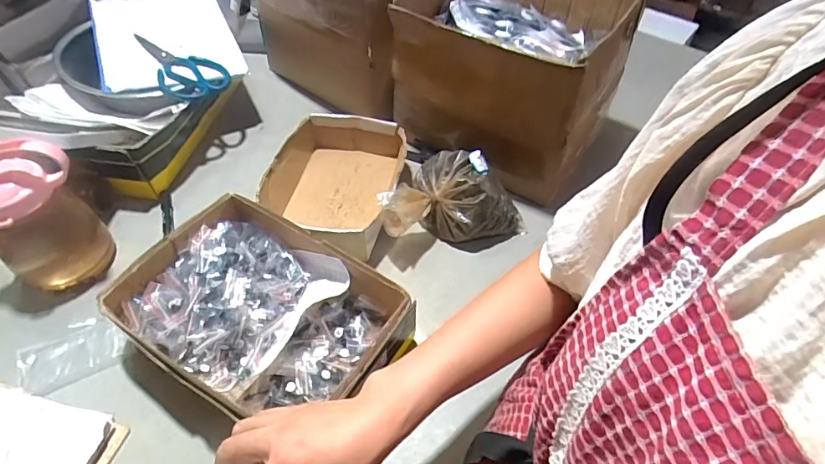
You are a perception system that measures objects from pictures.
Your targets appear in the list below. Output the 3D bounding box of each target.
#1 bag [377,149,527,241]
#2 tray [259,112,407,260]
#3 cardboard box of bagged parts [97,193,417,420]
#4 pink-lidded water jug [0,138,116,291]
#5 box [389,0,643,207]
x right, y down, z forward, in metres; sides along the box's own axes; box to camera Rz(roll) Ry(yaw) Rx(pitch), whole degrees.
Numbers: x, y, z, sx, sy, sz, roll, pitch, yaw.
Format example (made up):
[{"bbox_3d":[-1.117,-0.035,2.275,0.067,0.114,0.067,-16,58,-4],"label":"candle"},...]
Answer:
[{"bbox_3d":[0.052,-0.057,0.690,0.208,0.094,0.142,-10,52,-9],"label":"bag"},{"bbox_3d":[-0.118,-0.076,0.722,0.196,0.075,0.254,8,51,6],"label":"tray"},{"bbox_3d":[-0.178,0.103,0.548,0.303,0.091,0.213,27,56,20],"label":"cardboard box of bagged parts"},{"bbox_3d":[-0.481,-0.018,0.591,0.097,0.197,0.108,17,53,13],"label":"pink-lidded water jug"},{"bbox_3d":[0.156,-0.260,0.766,0.323,0.260,0.302,25,55,18],"label":"box"}]

